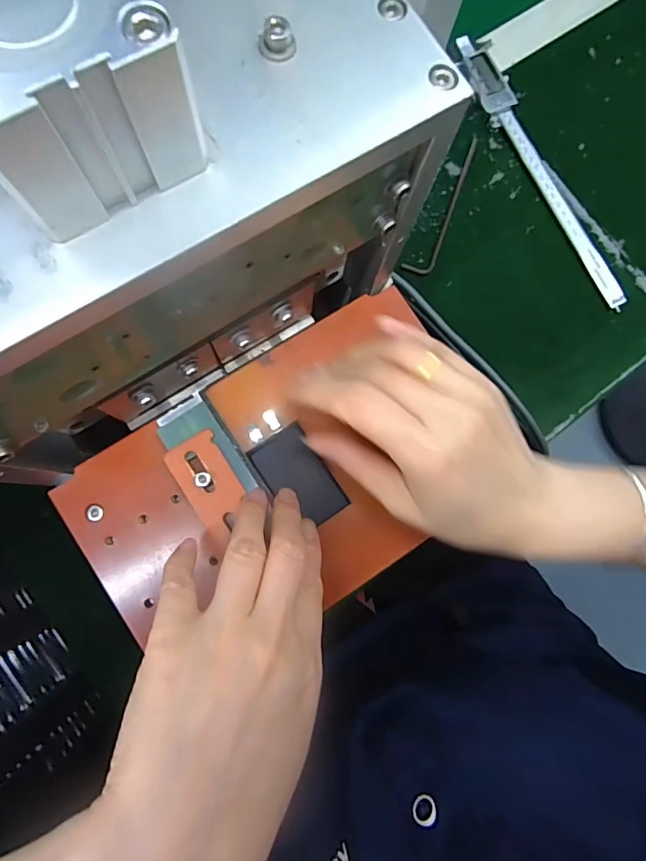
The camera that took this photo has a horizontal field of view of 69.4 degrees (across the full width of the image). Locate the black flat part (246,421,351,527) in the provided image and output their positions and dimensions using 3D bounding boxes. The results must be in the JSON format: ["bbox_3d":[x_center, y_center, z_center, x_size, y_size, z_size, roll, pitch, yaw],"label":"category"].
[{"bbox_3d":[-0.013,0.027,0.261,0.034,0.006,0.055,-33,86,-9],"label":"black flat part"}]

